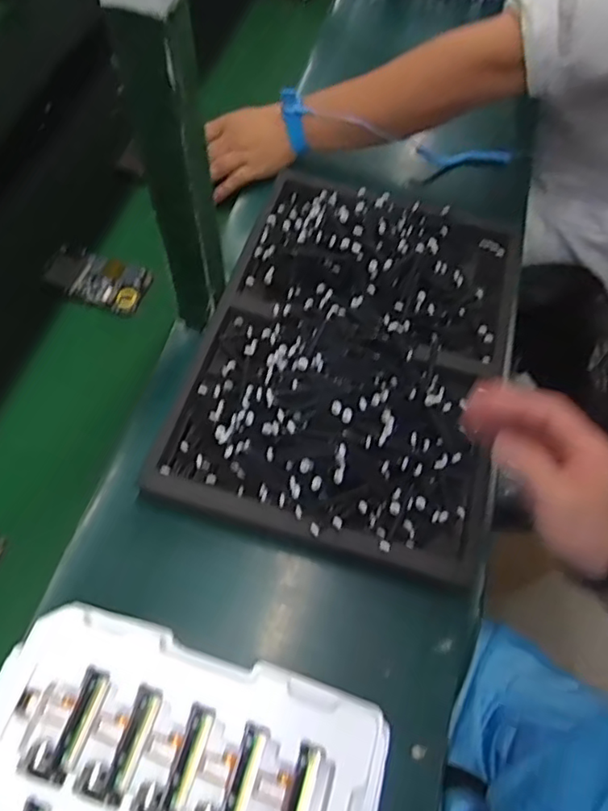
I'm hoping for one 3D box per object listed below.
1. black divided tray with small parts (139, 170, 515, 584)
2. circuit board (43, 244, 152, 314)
[{"bbox_3d":[0.055,-0.074,0.578,0.293,0.094,0.417,19,60,2],"label":"black divided tray with small parts"},{"bbox_3d":[-0.240,-0.147,0.664,0.121,0.019,0.062,20,62,10],"label":"circuit board"}]

